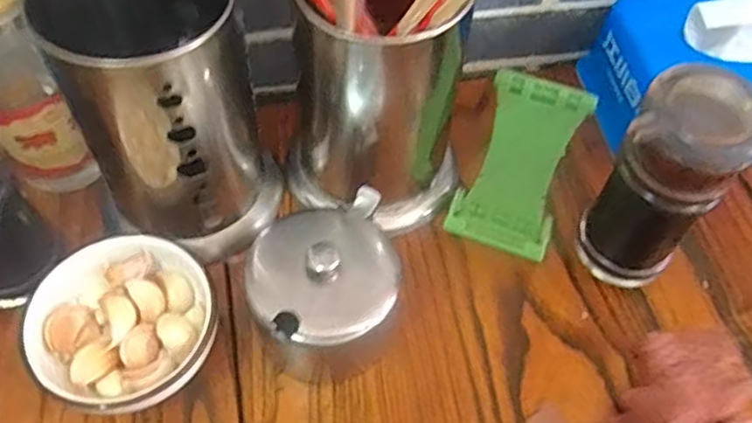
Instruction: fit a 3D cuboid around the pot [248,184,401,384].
[{"bbox_3d":[-0.027,0.042,0.367,0.079,0.086,0.074,1,57,-2],"label":"pot"}]

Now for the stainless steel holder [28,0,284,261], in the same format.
[{"bbox_3d":[-0.112,-0.061,0.385,0.094,0.170,0.103,-12,59,-10],"label":"stainless steel holder"}]

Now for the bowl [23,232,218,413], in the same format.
[{"bbox_3d":[-0.136,0.068,0.368,0.092,0.047,0.094,1,57,-2],"label":"bowl"}]

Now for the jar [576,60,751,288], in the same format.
[{"bbox_3d":[0.160,-0.012,0.378,0.058,0.143,0.057,1,57,-2],"label":"jar"}]

